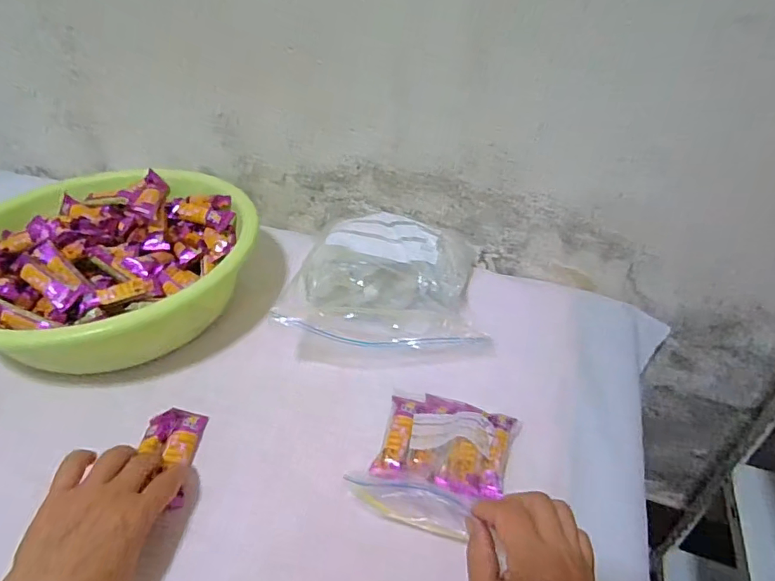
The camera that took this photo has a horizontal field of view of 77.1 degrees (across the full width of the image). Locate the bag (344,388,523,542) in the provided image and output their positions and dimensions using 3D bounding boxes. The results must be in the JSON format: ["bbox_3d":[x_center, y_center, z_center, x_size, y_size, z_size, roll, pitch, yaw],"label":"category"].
[{"bbox_3d":[0.044,0.144,0.431,0.119,0.038,0.138,17,45,17],"label":"bag"}]

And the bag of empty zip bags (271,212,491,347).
[{"bbox_3d":[-0.006,-0.017,0.587,0.225,0.086,0.143,-1,39,5],"label":"bag of empty zip bags"}]

